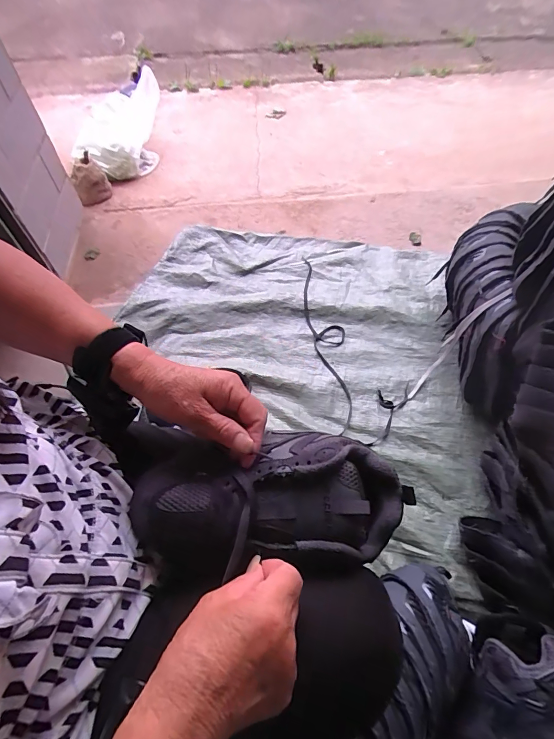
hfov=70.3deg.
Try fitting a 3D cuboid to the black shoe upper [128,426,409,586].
[{"bbox_3d":[-0.008,0.113,0.358,0.236,0.076,0.115,-7,59,-2],"label":"black shoe upper"}]

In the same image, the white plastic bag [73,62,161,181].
[{"bbox_3d":[-0.487,-0.735,1.209,0.284,0.172,0.334,-13,61,-7],"label":"white plastic bag"}]

